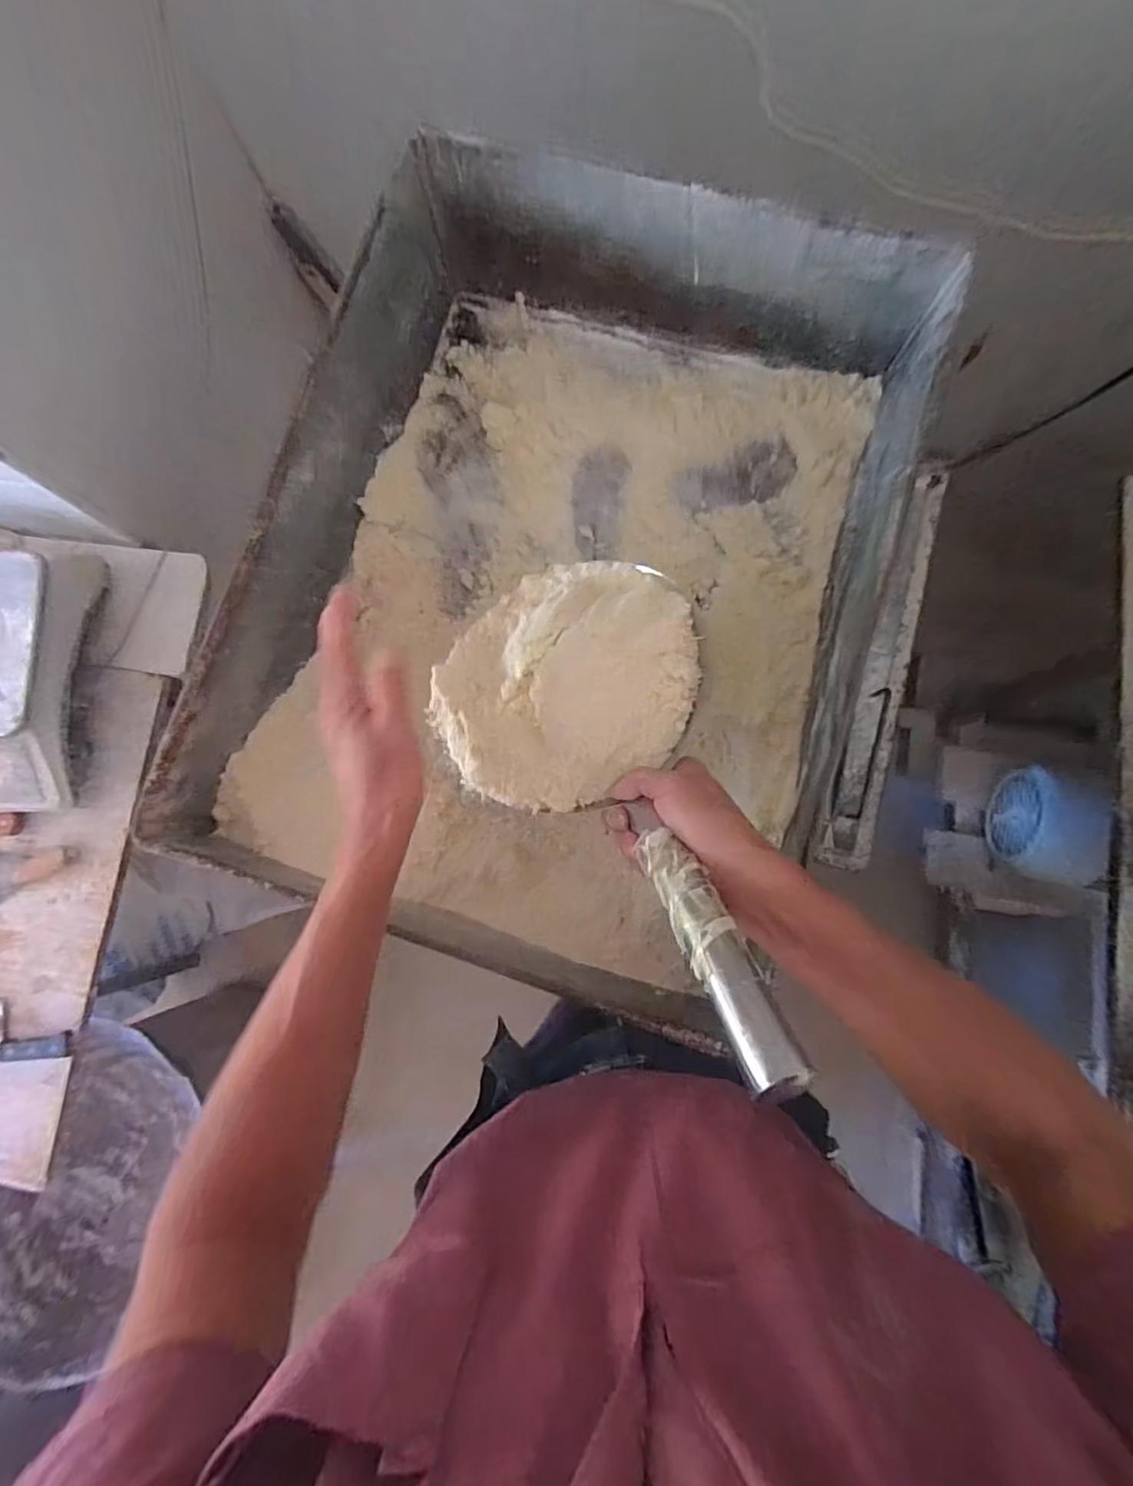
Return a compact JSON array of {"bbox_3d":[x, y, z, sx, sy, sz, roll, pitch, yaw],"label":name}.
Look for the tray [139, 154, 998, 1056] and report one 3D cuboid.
[{"bbox_3d":[0.007,-0.176,0.605,0.527,0.183,0.696,16,83,6],"label":"tray"}]

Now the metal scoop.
[{"bbox_3d":[0.036,0.020,0.451,0.225,0.062,0.433,-26,55,0],"label":"metal scoop"}]

